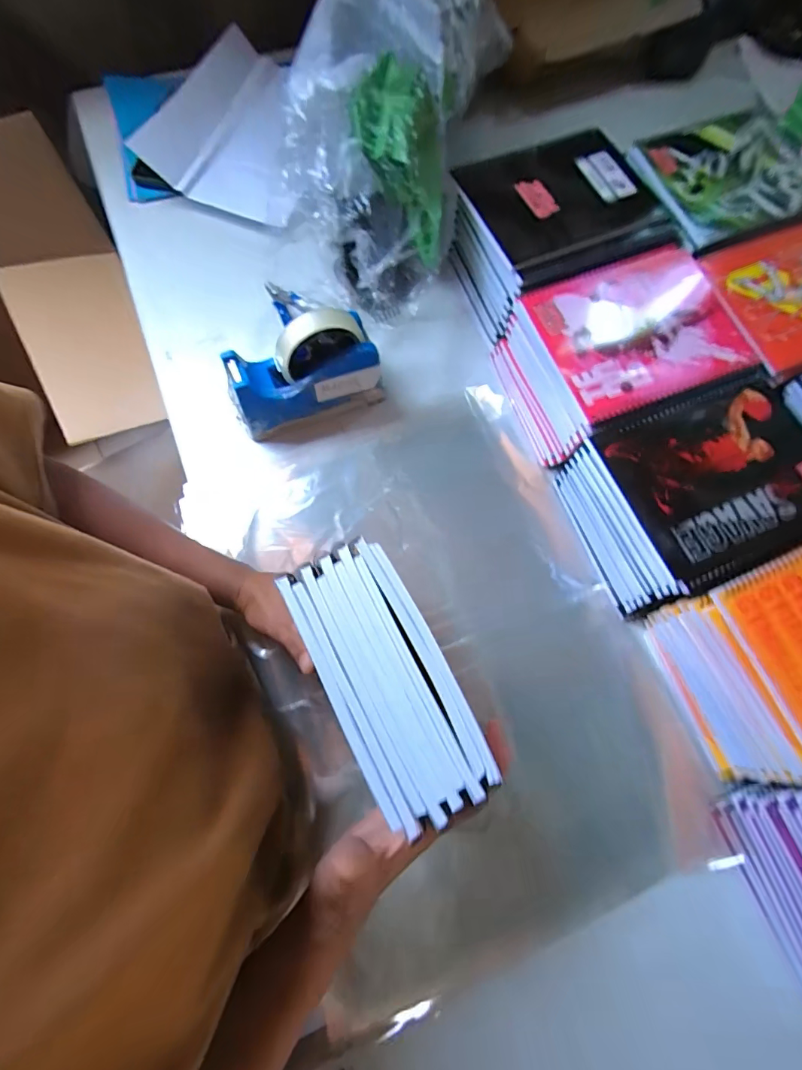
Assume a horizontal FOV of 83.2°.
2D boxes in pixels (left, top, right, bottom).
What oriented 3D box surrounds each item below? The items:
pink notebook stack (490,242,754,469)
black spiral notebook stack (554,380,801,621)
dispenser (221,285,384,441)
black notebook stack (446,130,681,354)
[{"bbox_3d":[0.223,-0.191,0.487,0.185,0.109,0.156,-23,75,-8],"label":"pink notebook stack"},{"bbox_3d":[0.293,-0.039,0.452,0.203,0.099,0.169,-20,74,-7],"label":"black spiral notebook stack"},{"bbox_3d":[-0.098,-0.167,0.465,0.153,0.121,0.062,-21,74,-7],"label":"dispenser"},{"bbox_3d":[0.179,-0.344,0.536,0.206,0.104,0.173,-19,74,-7],"label":"black notebook stack"}]

